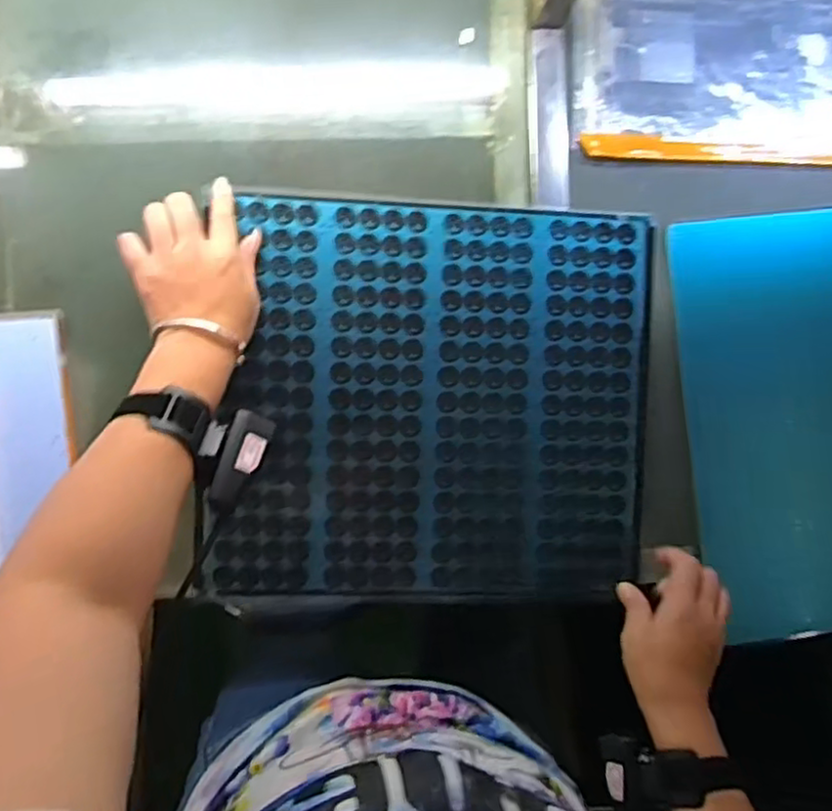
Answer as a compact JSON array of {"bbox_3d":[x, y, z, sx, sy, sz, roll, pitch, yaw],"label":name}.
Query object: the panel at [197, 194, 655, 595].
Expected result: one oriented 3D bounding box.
[{"bbox_3d":[0.025,-0.005,0.595,0.366,0.009,0.337,2,92,-7],"label":"panel"}]

